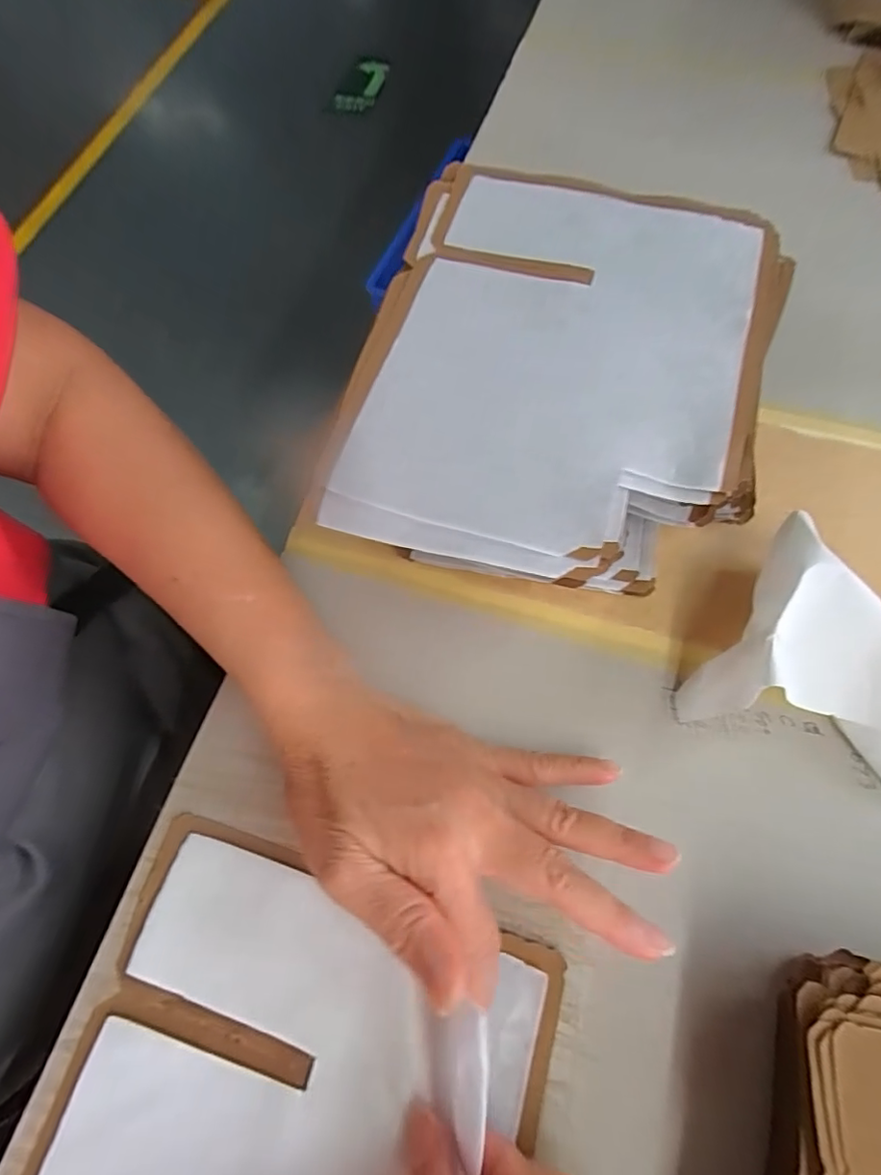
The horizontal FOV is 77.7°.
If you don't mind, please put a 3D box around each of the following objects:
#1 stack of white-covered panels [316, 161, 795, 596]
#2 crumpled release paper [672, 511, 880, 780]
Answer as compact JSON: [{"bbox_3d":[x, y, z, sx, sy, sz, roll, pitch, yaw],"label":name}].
[{"bbox_3d":[0.070,-0.113,0.316,0.218,0.060,0.255,14,70,7],"label":"stack of white-covered panels"},{"bbox_3d":[0.196,0.036,0.261,0.117,0.048,0.112,29,73,12],"label":"crumpled release paper"}]

